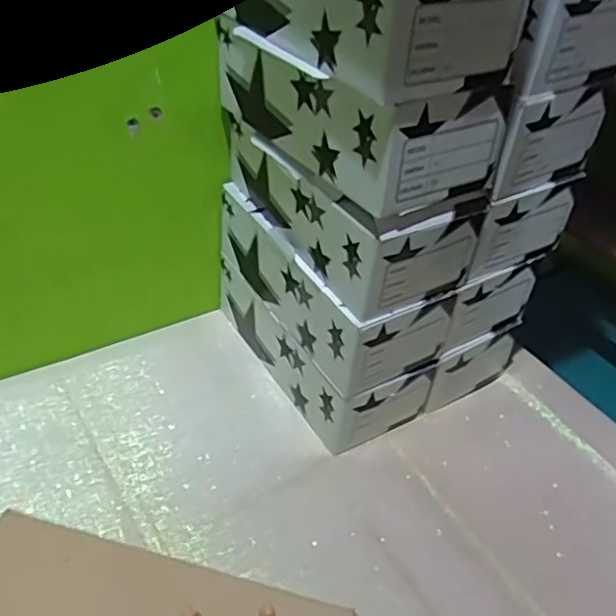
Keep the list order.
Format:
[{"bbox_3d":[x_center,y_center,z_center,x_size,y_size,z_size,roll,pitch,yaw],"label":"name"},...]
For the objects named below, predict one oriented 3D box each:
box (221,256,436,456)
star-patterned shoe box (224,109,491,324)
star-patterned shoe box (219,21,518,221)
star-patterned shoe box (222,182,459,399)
[{"bbox_3d":[0.008,0.035,0.753,0.121,0.090,0.267,-21,47,-30],"label":"box"},{"bbox_3d":[0.036,-0.111,0.640,0.133,0.091,0.262,-17,45,-27],"label":"star-patterned shoe box"},{"bbox_3d":[0.037,-0.187,0.574,0.133,0.095,0.259,-17,45,-27],"label":"star-patterned shoe box"},{"bbox_3d":[0.016,-0.036,0.692,0.119,0.097,0.263,-21,47,-30],"label":"star-patterned shoe box"}]

